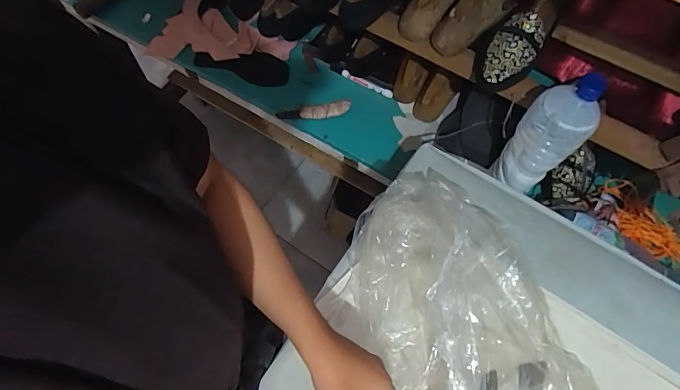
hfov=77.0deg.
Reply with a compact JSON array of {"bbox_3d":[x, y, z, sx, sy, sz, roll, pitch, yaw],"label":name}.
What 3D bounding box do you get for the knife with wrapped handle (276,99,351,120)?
[{"bbox_3d":[-0.052,-0.170,0.872,0.148,0.020,0.030,-8,66,-7],"label":"knife with wrapped handle"}]

